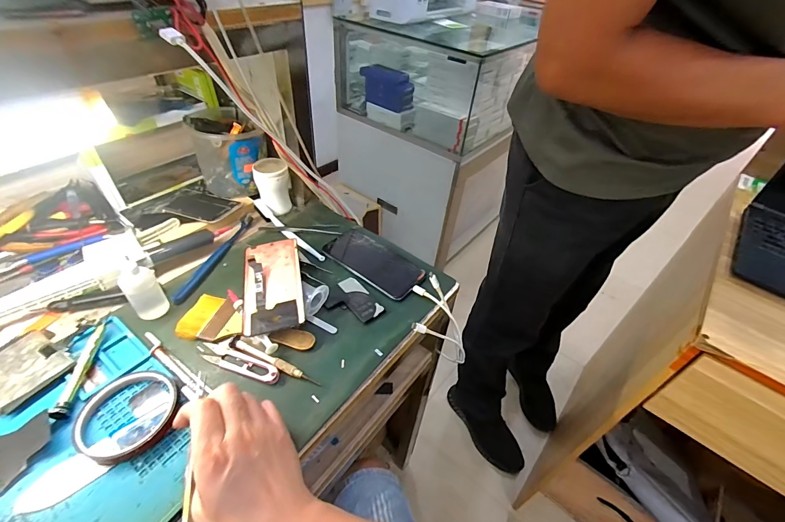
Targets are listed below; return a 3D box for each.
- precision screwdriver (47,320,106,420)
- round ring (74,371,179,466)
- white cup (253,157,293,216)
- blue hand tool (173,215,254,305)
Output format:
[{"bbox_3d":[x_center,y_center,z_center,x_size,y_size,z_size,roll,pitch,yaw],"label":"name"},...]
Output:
[{"bbox_3d":[-0.333,0.112,0.384,0.016,0.017,0.114,-5,44,-10],"label":"precision screwdriver"},{"bbox_3d":[-0.261,0.151,0.353,0.086,0.013,0.091,3,43,-3],"label":"round ring"},{"bbox_3d":[-0.198,-0.123,0.598,0.053,0.082,0.050,3,43,-3],"label":"white cup"},{"bbox_3d":[-0.259,-0.009,0.526,0.017,0.012,0.185,12,44,7],"label":"blue hand tool"}]

